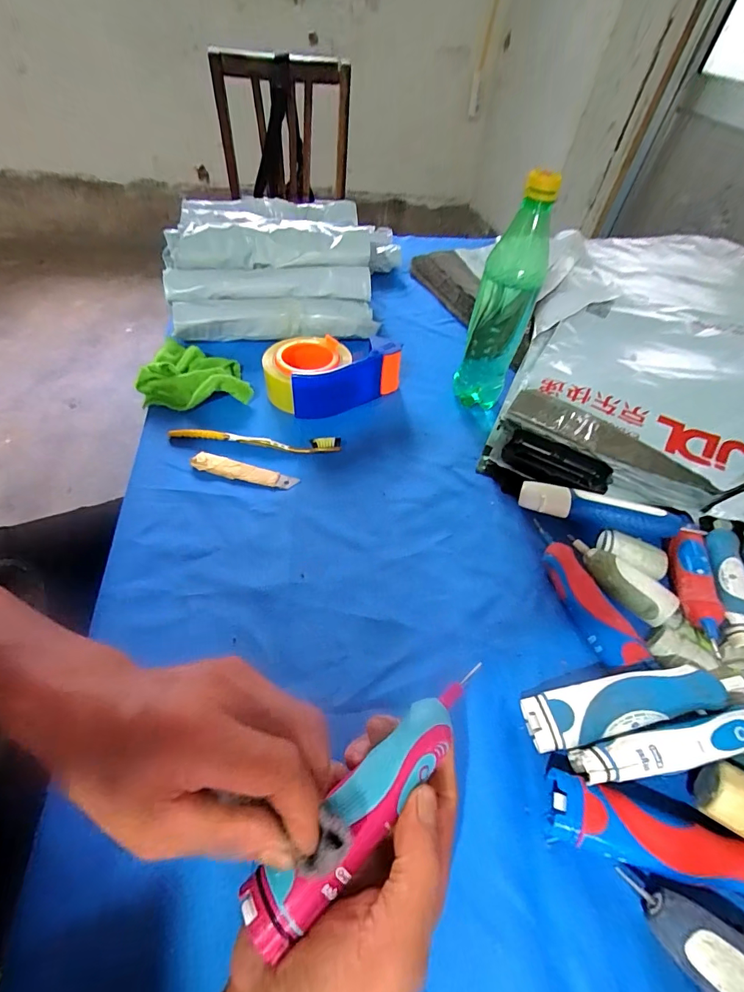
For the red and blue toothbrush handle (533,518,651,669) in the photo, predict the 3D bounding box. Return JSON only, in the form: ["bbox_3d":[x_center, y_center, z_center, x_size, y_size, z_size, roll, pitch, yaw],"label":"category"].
[{"bbox_3d":[0.180,0.080,0.368,0.031,0.026,0.137,-9,52,-12],"label":"red and blue toothbrush handle"}]

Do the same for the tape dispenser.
[{"bbox_3d":[-0.046,-0.148,0.515,0.164,0.057,0.097,-5,51,-9],"label":"tape dispenser"}]

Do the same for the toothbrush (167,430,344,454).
[{"bbox_3d":[-0.128,-0.062,0.464,0.185,0.015,0.013,6,50,0],"label":"toothbrush"}]

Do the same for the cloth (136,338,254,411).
[{"bbox_3d":[-0.228,-0.165,0.527,0.123,0.035,0.145,-14,53,-15],"label":"cloth"}]

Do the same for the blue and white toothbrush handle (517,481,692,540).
[{"bbox_3d":[0.221,0.012,0.410,0.145,0.037,0.035,21,52,13],"label":"blue and white toothbrush handle"}]

